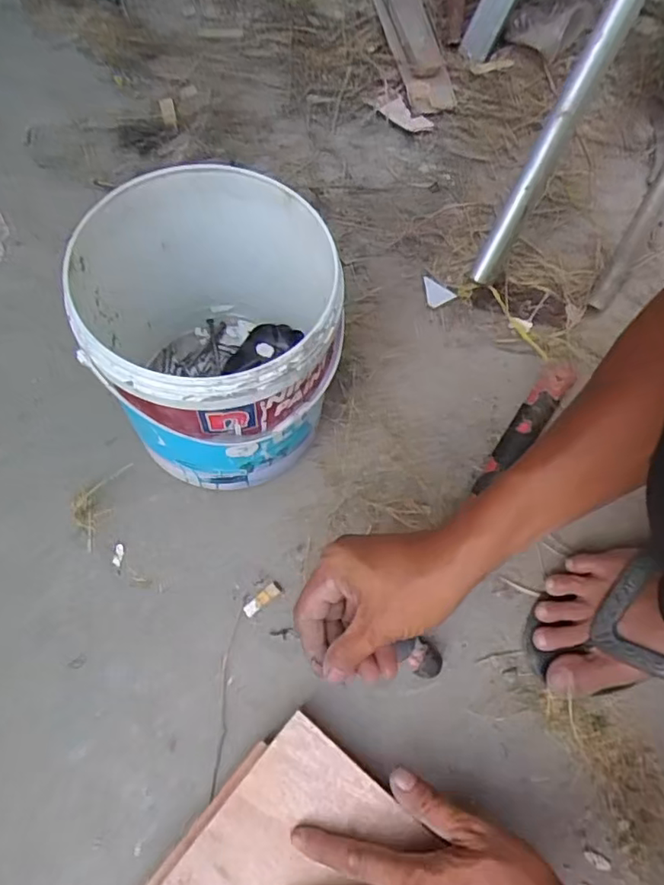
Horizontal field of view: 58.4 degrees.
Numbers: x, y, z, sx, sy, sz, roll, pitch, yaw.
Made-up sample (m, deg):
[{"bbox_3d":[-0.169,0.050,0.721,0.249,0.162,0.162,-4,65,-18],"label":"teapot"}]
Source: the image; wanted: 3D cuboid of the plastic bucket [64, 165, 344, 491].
[{"bbox_3d":[-0.082,-0.074,0.470,0.172,0.205,0.172,0,69,1],"label":"plastic bucket"}]

